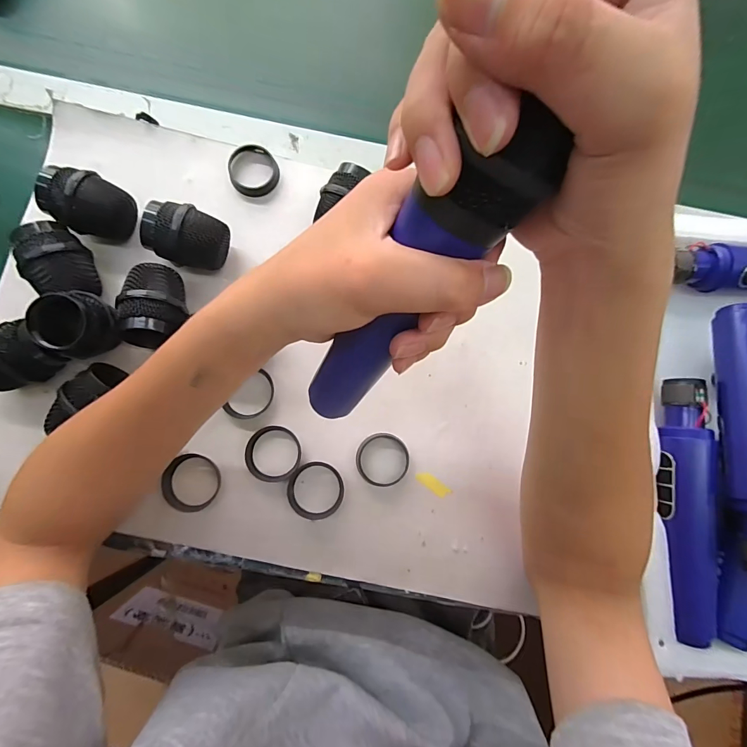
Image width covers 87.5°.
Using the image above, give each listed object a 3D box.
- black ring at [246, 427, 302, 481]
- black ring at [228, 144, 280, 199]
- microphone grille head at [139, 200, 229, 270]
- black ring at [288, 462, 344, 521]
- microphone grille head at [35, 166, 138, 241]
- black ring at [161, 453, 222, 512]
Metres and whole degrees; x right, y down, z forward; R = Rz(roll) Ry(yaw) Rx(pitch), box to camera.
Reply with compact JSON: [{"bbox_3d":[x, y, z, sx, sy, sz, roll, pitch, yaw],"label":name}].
[{"bbox_3d":[-0.081,0.066,0.317,0.043,0.006,0.044,1,82,-4],"label":"black ring"},{"bbox_3d":[-0.107,-0.182,0.348,0.042,0.012,0.047,-27,85,-8],"label":"black ring"},{"bbox_3d":[-0.150,-0.109,0.316,0.056,0.048,0.042,8,81,-3],"label":"microphone grille head"},{"bbox_3d":[-0.047,0.095,0.315,0.045,0.008,0.045,1,82,-4],"label":"black ring"},{"bbox_3d":[-0.229,-0.135,0.315,0.054,0.046,0.048,27,81,0],"label":"microphone grille head"},{"bbox_3d":[-0.143,0.087,0.308,0.041,0.011,0.041,1,82,-4],"label":"black ring"}]

